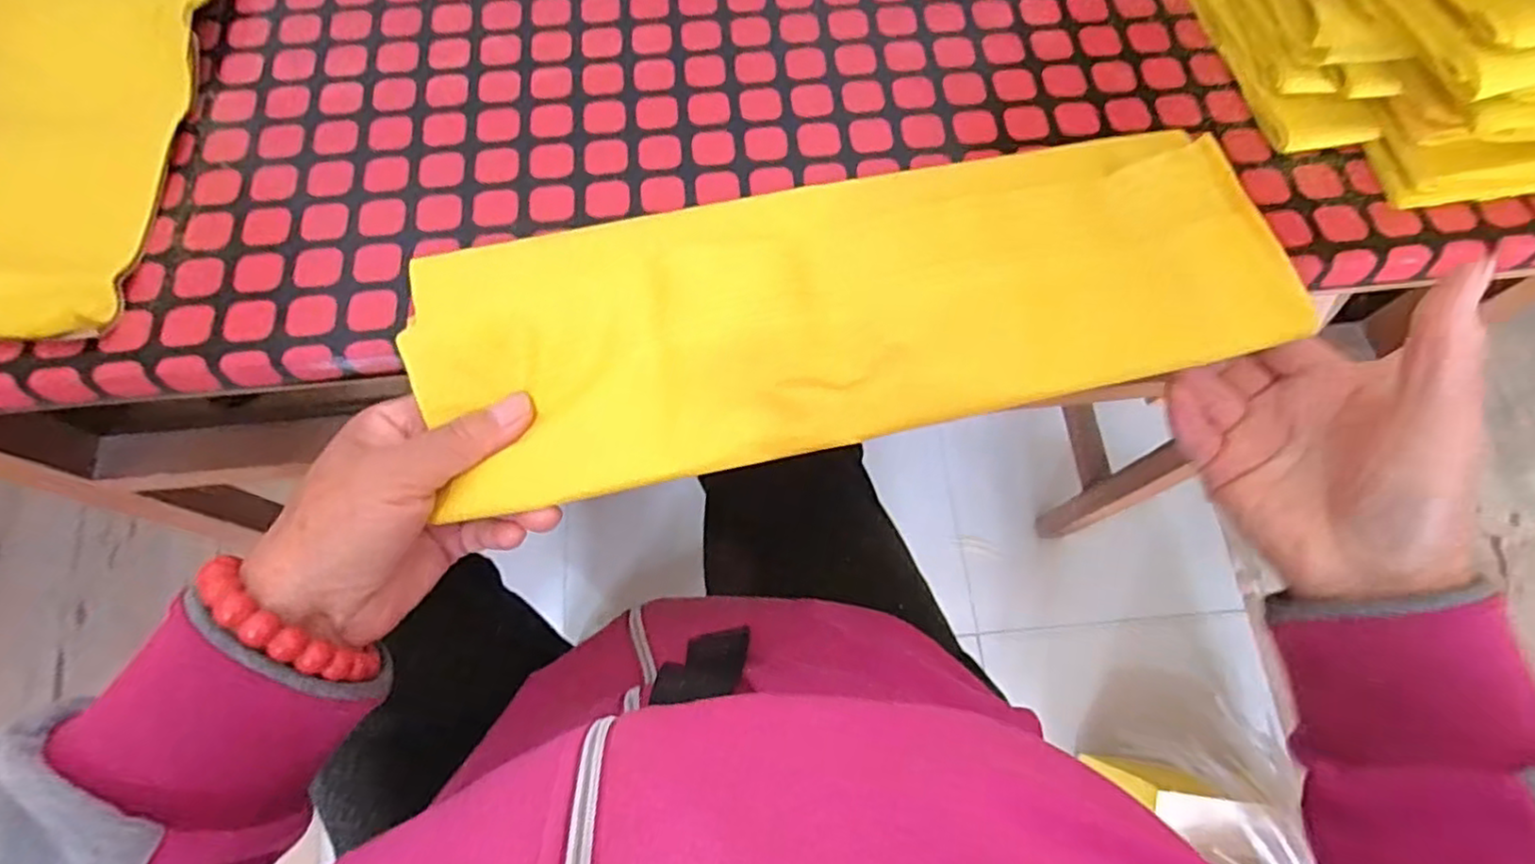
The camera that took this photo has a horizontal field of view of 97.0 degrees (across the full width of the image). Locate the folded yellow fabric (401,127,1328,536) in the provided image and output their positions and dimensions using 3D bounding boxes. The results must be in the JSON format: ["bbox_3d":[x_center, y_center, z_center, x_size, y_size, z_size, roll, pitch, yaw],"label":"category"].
[{"bbox_3d":[0.027,-0.054,0.285,0.342,0.017,0.125,-10,67,1],"label":"folded yellow fabric"}]

